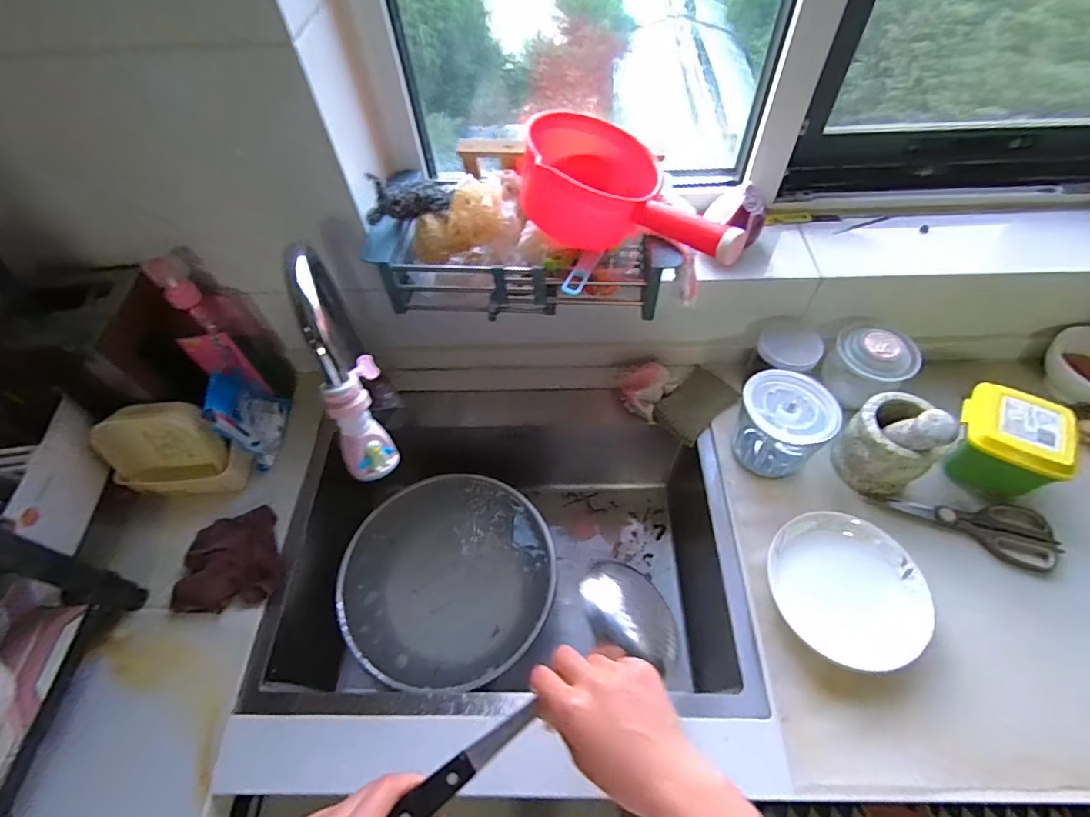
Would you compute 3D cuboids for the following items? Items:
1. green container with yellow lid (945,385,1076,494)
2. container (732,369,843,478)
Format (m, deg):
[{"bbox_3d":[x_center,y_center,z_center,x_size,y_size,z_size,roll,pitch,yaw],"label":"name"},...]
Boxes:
[{"bbox_3d":[0.606,0.046,0.676,0.111,0.103,0.107,23,60,17],"label":"green container with yellow lid"},{"bbox_3d":[0.313,0.024,0.683,0.091,0.112,0.108,-28,59,-16],"label":"container"}]

